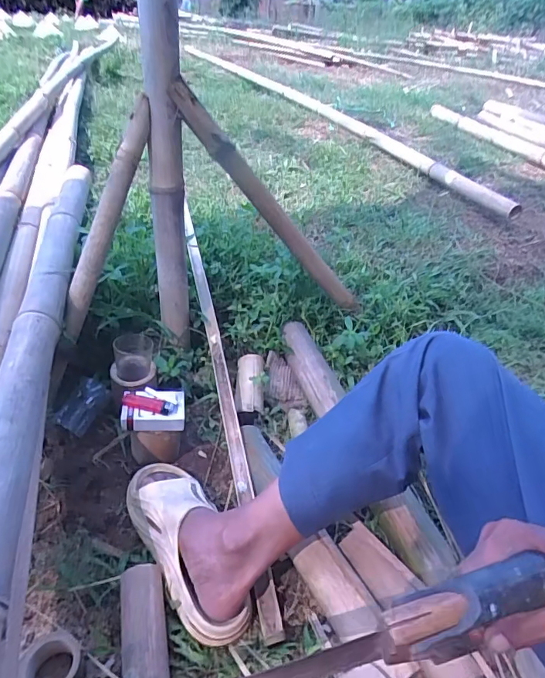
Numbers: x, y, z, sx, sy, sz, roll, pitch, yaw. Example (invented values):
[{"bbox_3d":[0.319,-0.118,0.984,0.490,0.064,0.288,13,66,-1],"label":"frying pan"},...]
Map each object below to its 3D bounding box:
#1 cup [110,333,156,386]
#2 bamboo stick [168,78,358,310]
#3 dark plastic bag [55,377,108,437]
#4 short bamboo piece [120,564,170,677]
[{"bbox_3d":[-0.250,0.034,0.798,0.075,0.061,0.083,-3,37,-12],"label":"cup"},{"bbox_3d":[0.016,-0.227,0.854,0.043,0.583,0.039,-41,42,8],"label":"bamboo stick"},{"bbox_3d":[-0.338,0.121,0.800,0.024,0.062,0.095,3,49,49],"label":"dark plastic bag"},{"bbox_3d":[-0.155,0.356,0.542,0.052,0.044,0.154,-6,38,-16],"label":"short bamboo piece"}]

